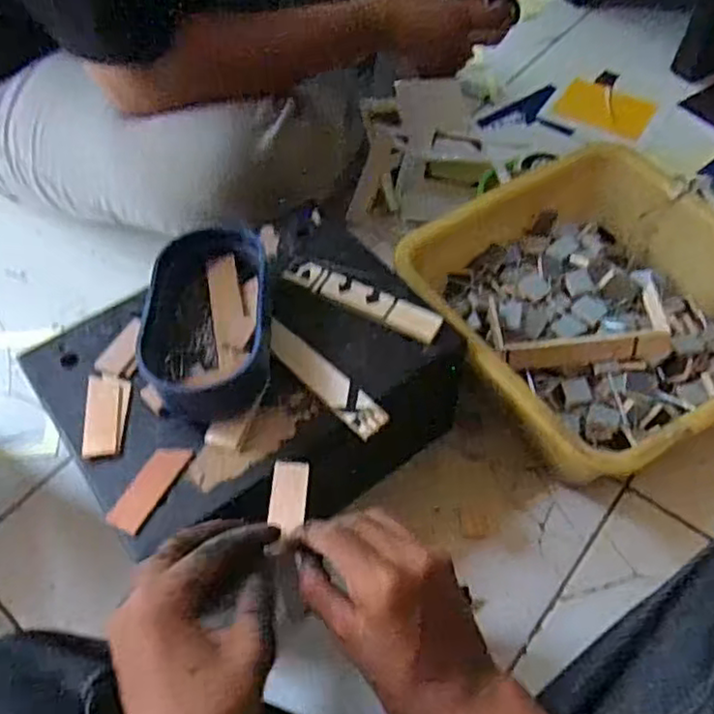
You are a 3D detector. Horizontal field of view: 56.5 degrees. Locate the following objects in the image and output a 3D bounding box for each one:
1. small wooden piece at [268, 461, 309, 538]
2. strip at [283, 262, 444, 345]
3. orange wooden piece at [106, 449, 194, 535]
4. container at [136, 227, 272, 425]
[{"bbox_3d":[-0.044,0.090,0.428,0.024,0.004,0.051,-1,52,1],"label":"small wooden piece"},{"bbox_3d":[0.006,-0.045,0.517,0.127,0.010,0.026,26,60,17],"label":"strip"},{"bbox_3d":[-0.133,0.082,0.426,0.023,0.007,0.063,22,59,15],"label":"orange wooden piece"},{"bbox_3d":[-0.107,-0.025,0.482,0.086,0.041,0.148,-2,56,-1],"label":"container"}]

